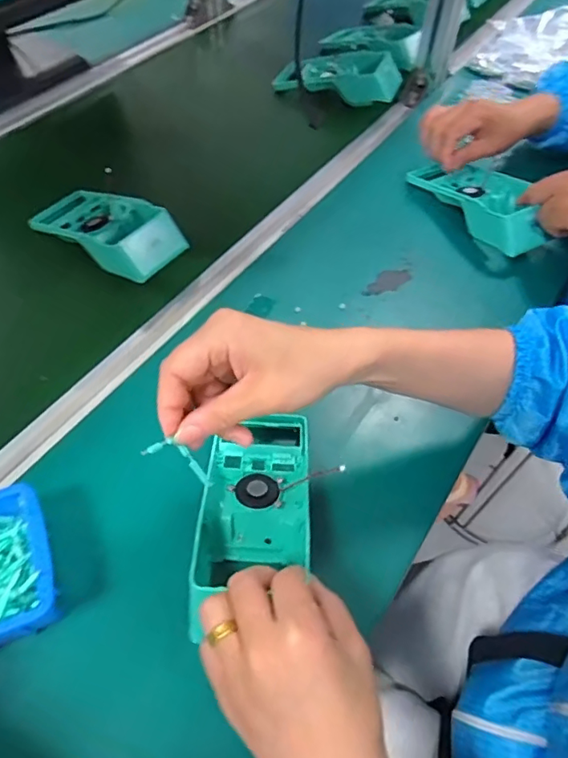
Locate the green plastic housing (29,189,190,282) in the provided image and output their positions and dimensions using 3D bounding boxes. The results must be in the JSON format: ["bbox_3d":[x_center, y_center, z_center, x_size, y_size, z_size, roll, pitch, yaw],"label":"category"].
[{"bbox_3d":[-0.204,-0.175,0.593,0.192,0.054,0.091,33,63,19],"label":"green plastic housing"}]

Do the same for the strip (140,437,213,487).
[{"bbox_3d":[-0.065,0.051,0.332,0.007,0.054,0.014,-20,46,34],"label":"strip"}]

